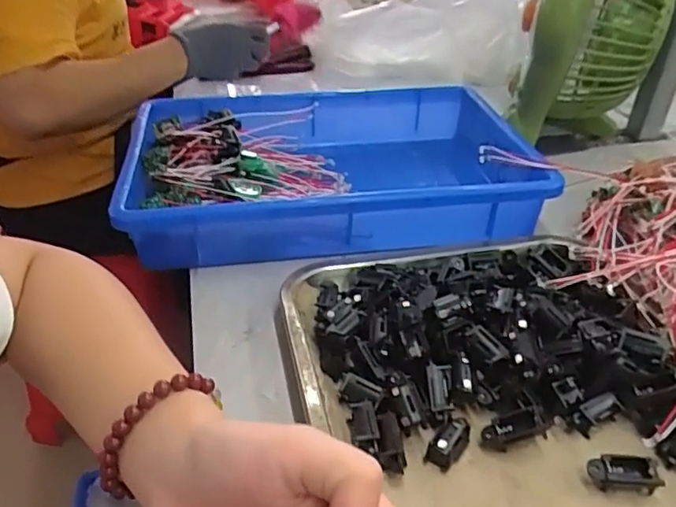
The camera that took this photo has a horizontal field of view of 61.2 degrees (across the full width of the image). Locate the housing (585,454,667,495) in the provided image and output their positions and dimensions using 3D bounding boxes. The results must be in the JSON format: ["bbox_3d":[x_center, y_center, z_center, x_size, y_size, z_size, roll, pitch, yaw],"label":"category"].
[{"bbox_3d":[0.152,0.118,0.305,0.035,0.015,0.014,4,35,6],"label":"housing"}]

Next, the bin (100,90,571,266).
[{"bbox_3d":[-0.007,-0.079,0.559,0.356,0.086,0.237,-6,35,-8],"label":"bin"}]

